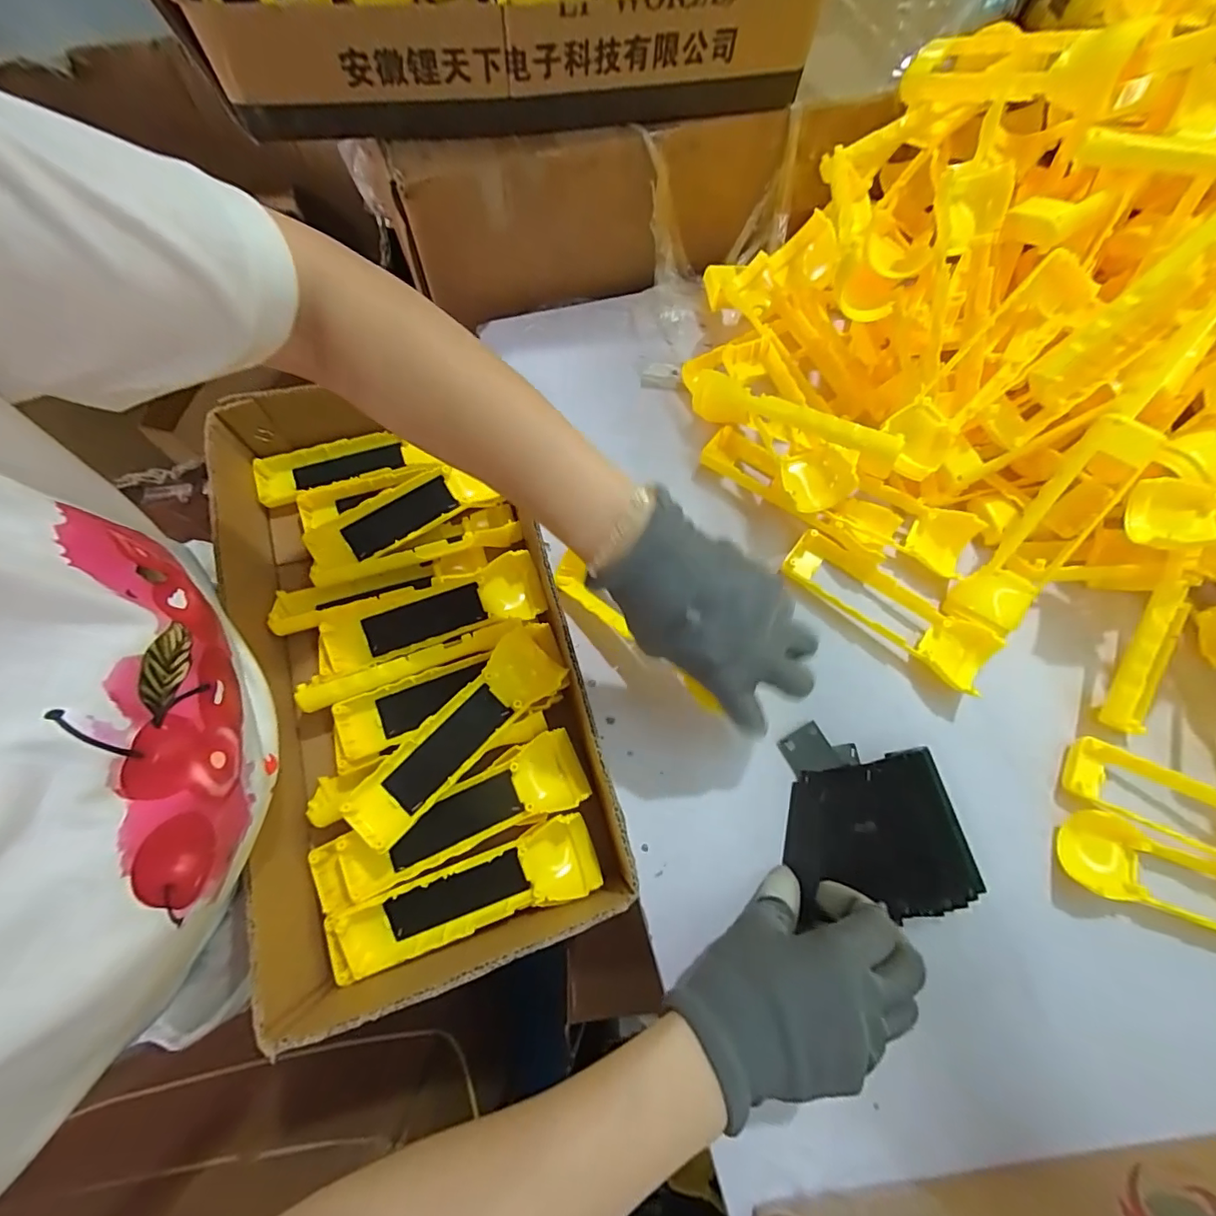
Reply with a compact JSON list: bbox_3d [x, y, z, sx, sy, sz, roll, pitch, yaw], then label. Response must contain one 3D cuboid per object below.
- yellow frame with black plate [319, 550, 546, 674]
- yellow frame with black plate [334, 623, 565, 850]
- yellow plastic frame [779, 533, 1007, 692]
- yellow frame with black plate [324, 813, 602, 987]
[{"bbox_3d":[-0.133,0.003,0.395,0.162,0.032,0.047,-14,73,-7],"label":"yellow frame with black plate"},{"bbox_3d":[-0.101,0.087,0.356,0.046,0.022,0.161,39,74,10],"label":"yellow frame with black plate"},{"bbox_3d":[0.209,0.002,0.396,0.158,0.025,0.051,35,74,9],"label":"yellow plastic frame"},{"bbox_3d":[-0.093,0.186,0.336,0.171,0.027,0.046,-18,73,-8],"label":"yellow frame with black plate"}]

